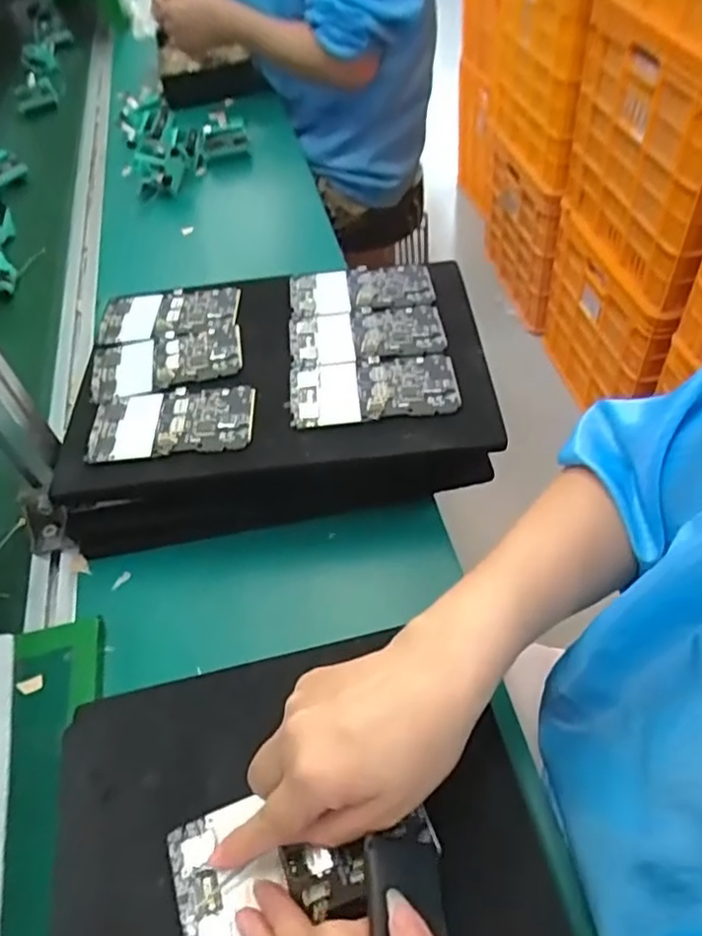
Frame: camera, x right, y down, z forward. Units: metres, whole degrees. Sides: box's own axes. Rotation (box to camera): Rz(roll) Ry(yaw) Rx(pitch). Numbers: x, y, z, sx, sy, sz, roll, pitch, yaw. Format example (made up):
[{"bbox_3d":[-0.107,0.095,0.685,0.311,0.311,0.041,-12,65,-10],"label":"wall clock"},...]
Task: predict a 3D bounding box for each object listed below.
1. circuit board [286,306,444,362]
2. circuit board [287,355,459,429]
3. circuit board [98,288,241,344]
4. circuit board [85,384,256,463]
[{"bbox_3d":[0.013,-0.121,0.580,0.136,0.009,0.074,-6,50,3],"label":"circuit board"},{"bbox_3d":[0.017,-0.067,0.529,0.134,0.006,0.071,-7,50,2],"label":"circuit board"},{"bbox_3d":[-0.175,-0.150,0.622,0.133,0.008,0.068,-7,55,2],"label":"circuit board"},{"bbox_3d":[-0.144,-0.038,0.526,0.131,0.011,0.070,-5,50,3],"label":"circuit board"}]

